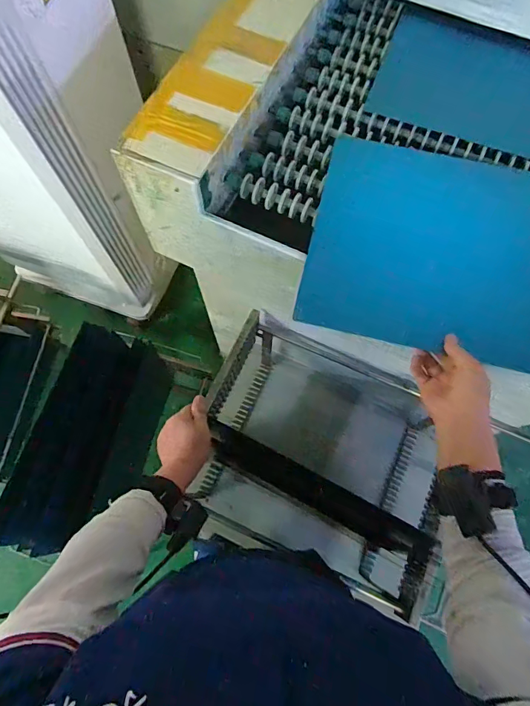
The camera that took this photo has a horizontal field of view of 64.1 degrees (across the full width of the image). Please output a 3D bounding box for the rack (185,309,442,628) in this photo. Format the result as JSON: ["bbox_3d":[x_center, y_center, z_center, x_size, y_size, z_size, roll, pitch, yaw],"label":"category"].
[{"bbox_3d":[0.122,0.213,0.945,0.494,0.296,0.433,24,72,8],"label":"rack"}]

